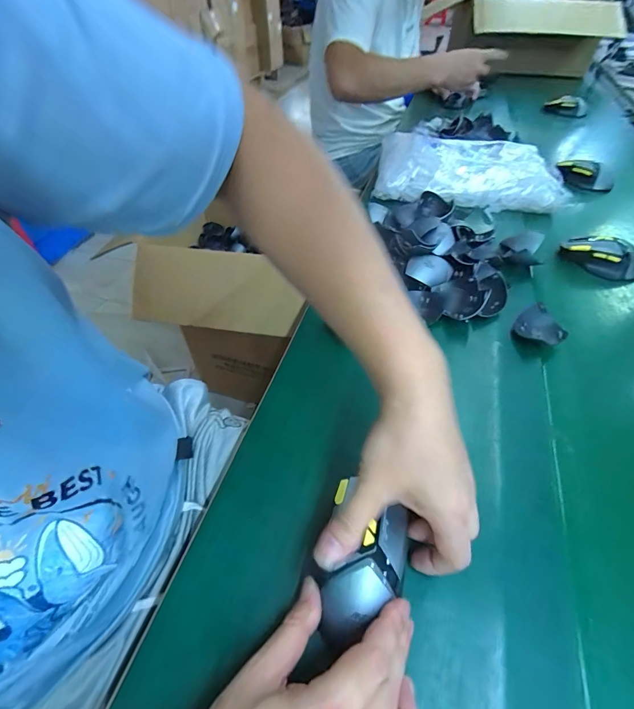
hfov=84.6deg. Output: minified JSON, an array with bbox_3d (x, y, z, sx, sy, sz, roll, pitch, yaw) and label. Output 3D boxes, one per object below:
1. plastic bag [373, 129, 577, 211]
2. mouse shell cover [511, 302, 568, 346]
[{"bbox_3d":[0.292,-0.371,0.687,0.330,0.055,0.244,8,50,8],"label":"plastic bag"},{"bbox_3d":[0.280,-0.036,0.432,0.047,0.020,0.053,-32,56,-23],"label":"mouse shell cover"}]

